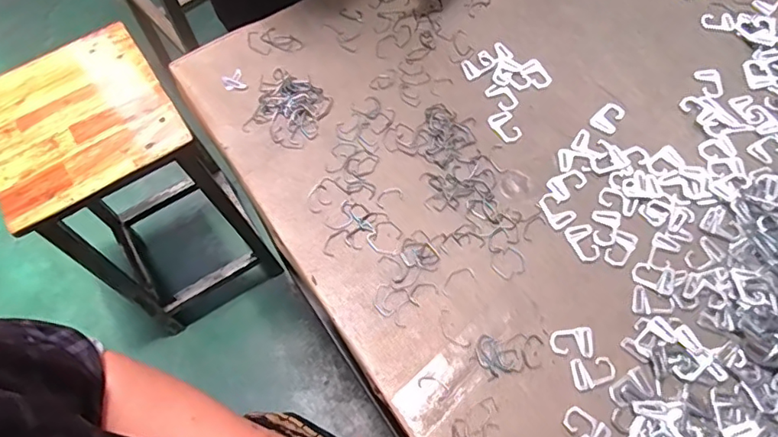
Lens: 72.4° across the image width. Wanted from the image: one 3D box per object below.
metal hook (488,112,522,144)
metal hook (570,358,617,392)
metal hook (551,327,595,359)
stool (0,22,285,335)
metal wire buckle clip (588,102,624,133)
[{"bbox_3d":[0.140,-0.110,0.635,0.031,0.004,0.042,-26,67,-12],"label":"metal hook"},{"bbox_3d":[0.200,0.151,0.516,0.042,0.004,0.030,-2,64,-1],"label":"metal hook"},{"bbox_3d":[0.183,0.122,0.531,0.042,0.004,0.030,5,64,2],"label":"metal hook"},{"bbox_3d":[-0.491,-0.028,1.119,0.295,0.619,0.286,-32,68,-13],"label":"stool"},{"bbox_3d":[0.263,-0.121,0.638,0.030,0.004,0.044,40,70,17],"label":"metal wire buckle clip"}]

